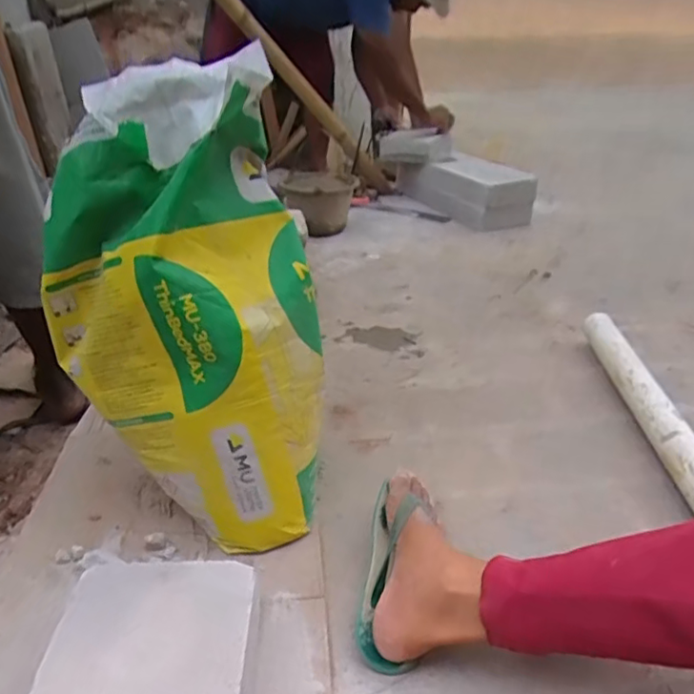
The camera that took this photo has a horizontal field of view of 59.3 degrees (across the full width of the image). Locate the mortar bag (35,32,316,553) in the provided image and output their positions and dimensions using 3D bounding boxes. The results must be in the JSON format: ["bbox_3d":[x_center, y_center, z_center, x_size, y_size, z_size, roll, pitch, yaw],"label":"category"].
[{"bbox_3d":[-0.173,-0.054,0.769,0.313,0.510,0.250,17,39,23],"label":"mortar bag"}]

